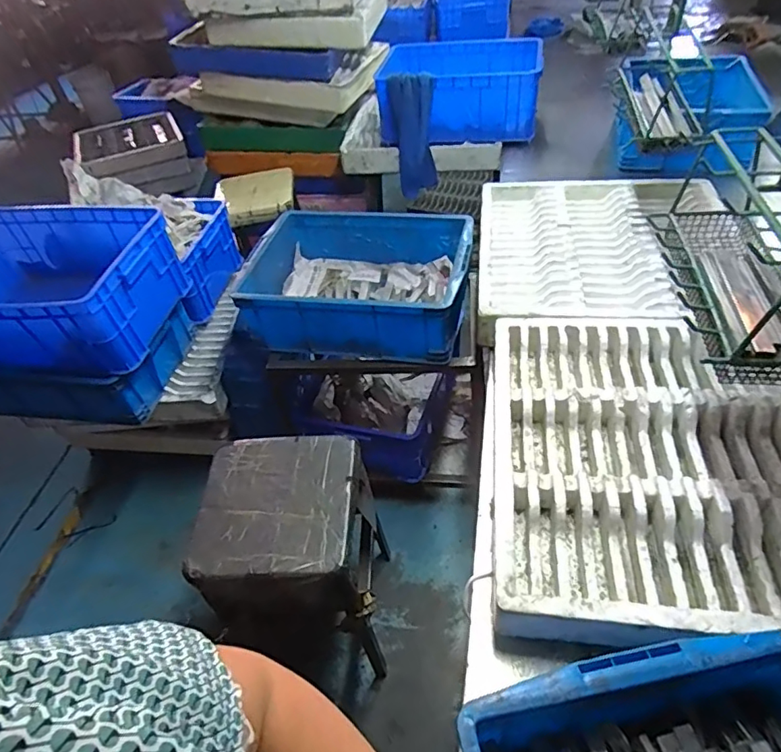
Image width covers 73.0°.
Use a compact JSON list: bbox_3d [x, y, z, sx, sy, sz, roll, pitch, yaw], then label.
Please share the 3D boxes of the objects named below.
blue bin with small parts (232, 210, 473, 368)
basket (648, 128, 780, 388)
[{"bbox_3d":[-0.058,-0.215,1.253,0.503,0.178,0.358,6,47,13],"label":"blue bin with small parts"},{"bbox_3d":[0.415,-0.147,0.623,0.121,0.147,0.295,0,46,8],"label":"basket"}]

